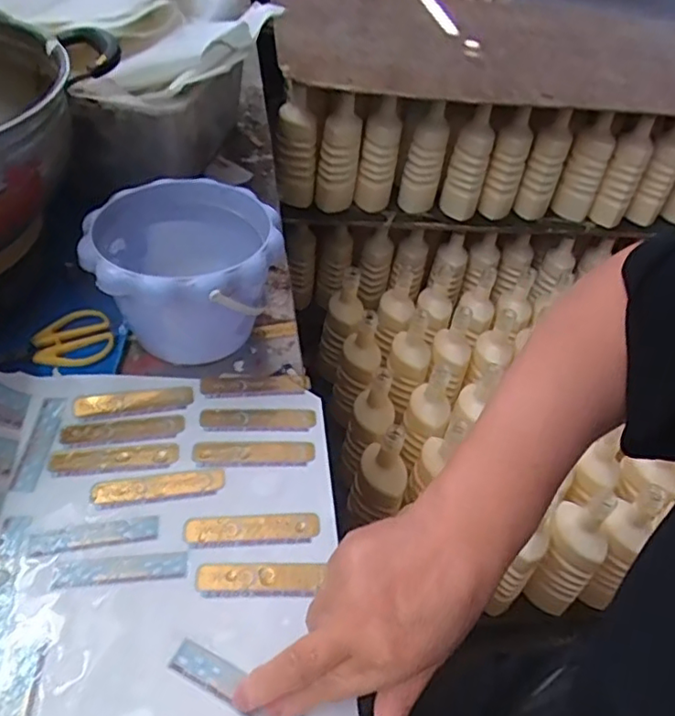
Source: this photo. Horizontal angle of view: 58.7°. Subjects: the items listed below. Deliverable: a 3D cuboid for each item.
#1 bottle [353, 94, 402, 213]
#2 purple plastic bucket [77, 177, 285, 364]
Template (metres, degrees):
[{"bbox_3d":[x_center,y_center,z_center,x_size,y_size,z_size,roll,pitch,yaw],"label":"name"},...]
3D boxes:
[{"bbox_3d":[0.077,-0.374,1.109,0.068,0.233,0.058,10,44,0],"label":"bottle"},{"bbox_3d":[-0.127,-0.066,0.512,0.146,0.112,0.143,4,46,-4],"label":"purple plastic bucket"}]

